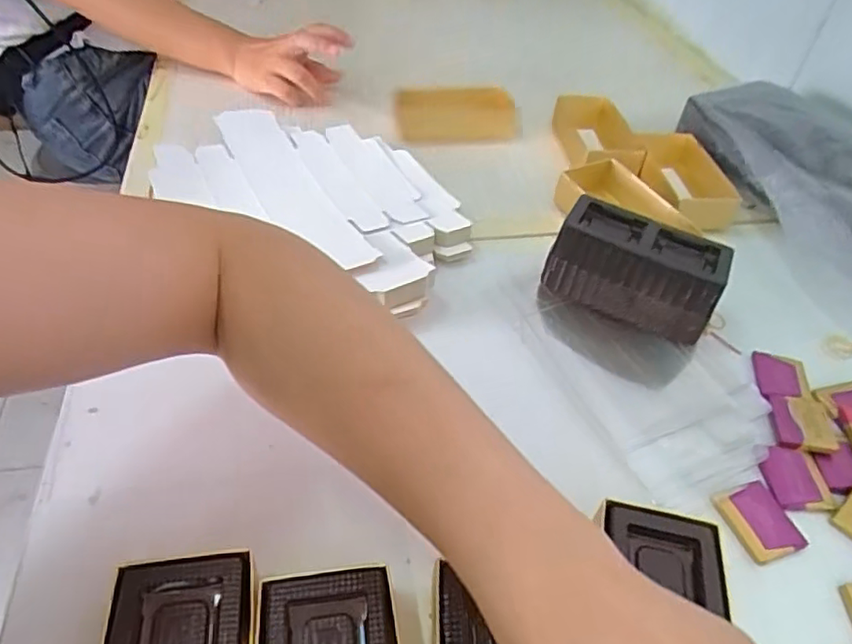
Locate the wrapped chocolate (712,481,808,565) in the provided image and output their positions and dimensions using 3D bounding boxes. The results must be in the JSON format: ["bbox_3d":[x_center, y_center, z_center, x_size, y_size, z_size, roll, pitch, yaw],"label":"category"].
[{"bbox_3d":[0.178,0.106,0.321,0.035,0.005,0.038,-13,48,-16],"label":"wrapped chocolate"}]

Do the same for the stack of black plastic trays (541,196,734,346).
[{"bbox_3d":[0.143,-0.037,0.413,0.110,0.053,0.056,22,48,17],"label":"stack of black plastic trays"}]

